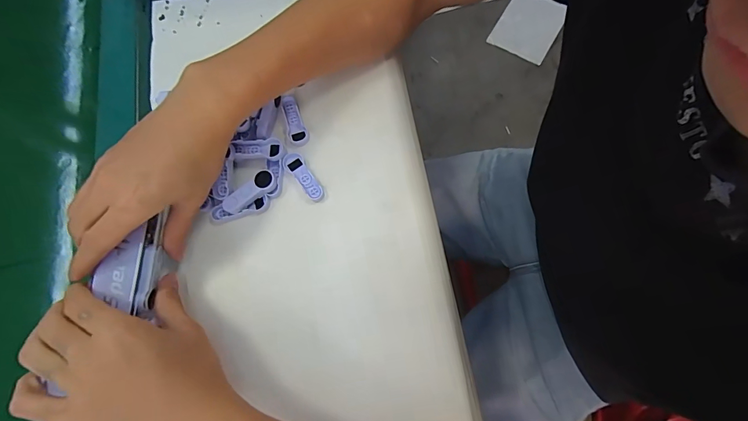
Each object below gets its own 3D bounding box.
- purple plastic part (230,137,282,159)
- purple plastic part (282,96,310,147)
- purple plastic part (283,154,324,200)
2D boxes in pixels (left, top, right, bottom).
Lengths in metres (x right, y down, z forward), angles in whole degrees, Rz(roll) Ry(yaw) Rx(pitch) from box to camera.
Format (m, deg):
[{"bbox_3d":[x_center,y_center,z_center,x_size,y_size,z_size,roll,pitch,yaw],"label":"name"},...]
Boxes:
[{"bbox_3d":[-0.103,-0.055,0.326,0.042,0.013,0.020,4,73,2],"label":"purple plastic part"},{"bbox_3d":[-0.075,-0.085,0.341,0.017,0.005,0.051,-18,74,-2],"label":"purple plastic part"},{"bbox_3d":[-0.063,-0.030,0.325,0.016,0.007,0.049,-41,76,-8],"label":"purple plastic part"}]

